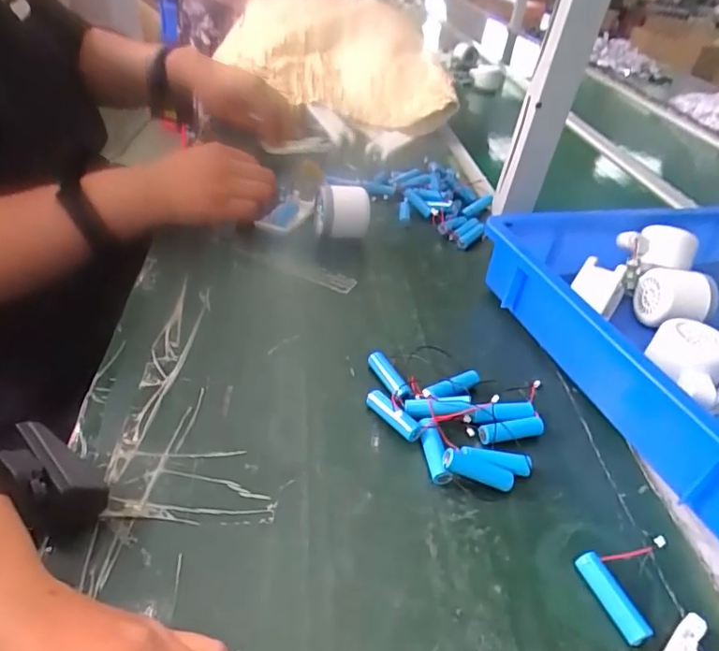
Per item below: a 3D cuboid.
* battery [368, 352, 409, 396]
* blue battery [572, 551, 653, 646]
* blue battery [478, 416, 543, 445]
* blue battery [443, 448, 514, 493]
[{"bbox_3d":[0.023,0.041,0.427,0.014,0.014,0.046,-17,44,-30],"label":"battery"},{"bbox_3d":[0.146,0.158,0.303,0.015,0.015,0.049,-8,40,-20],"label":"blue battery"},{"bbox_3d":[0.115,0.080,0.398,0.052,0.014,0.014,-4,39,-15],"label":"blue battery"},{"bbox_3d":[0.081,0.098,0.356,0.053,0.011,0.014,23,38,-7],"label":"blue battery"}]

